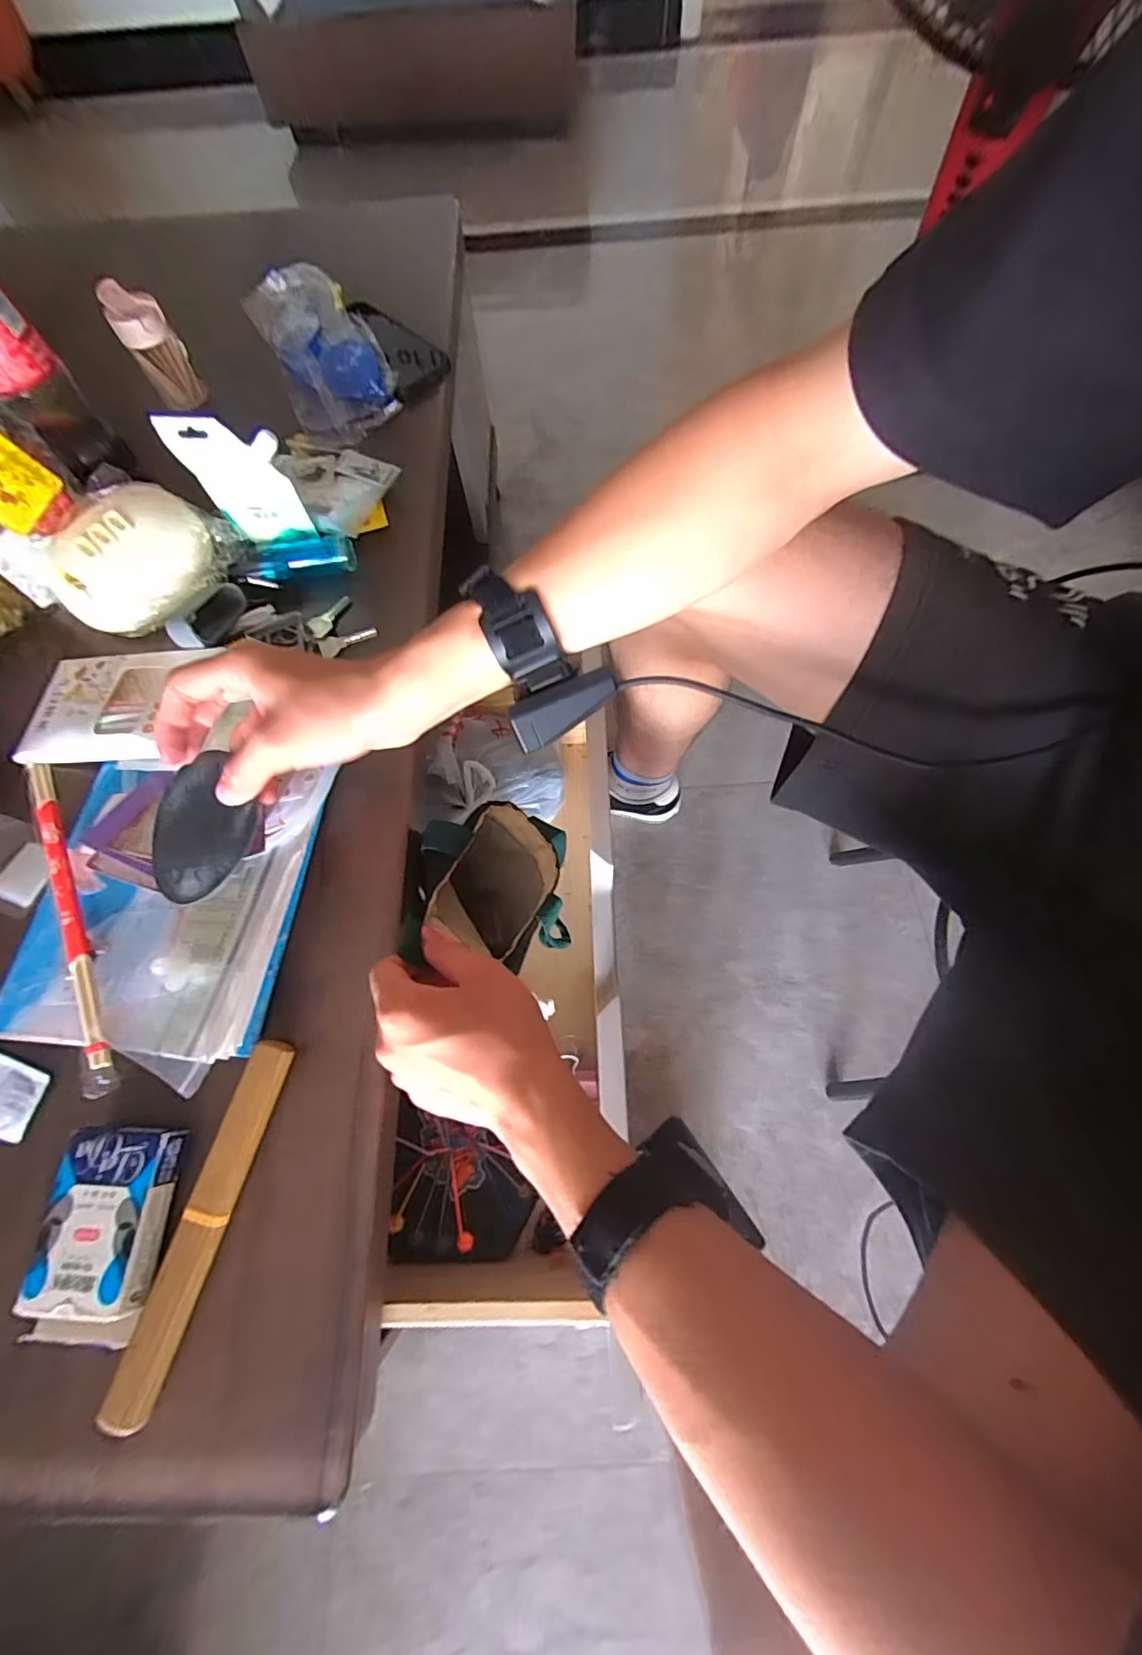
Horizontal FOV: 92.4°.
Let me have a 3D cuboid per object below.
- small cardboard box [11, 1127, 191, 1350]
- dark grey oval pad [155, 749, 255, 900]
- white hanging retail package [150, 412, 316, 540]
[{"bbox_3d":[-0.263,0.227,0.311,0.065,0.020,0.099,2,69,3],"label":"small cardboard box"},{"bbox_3d":[-0.236,0.002,0.345,0.078,0.008,0.090,-41,65,10],"label":"dark grey oval pad"},{"bbox_3d":[-0.273,-0.287,0.451,0.085,0.093,0.012,0,58,-1],"label":"white hanging retail package"}]

